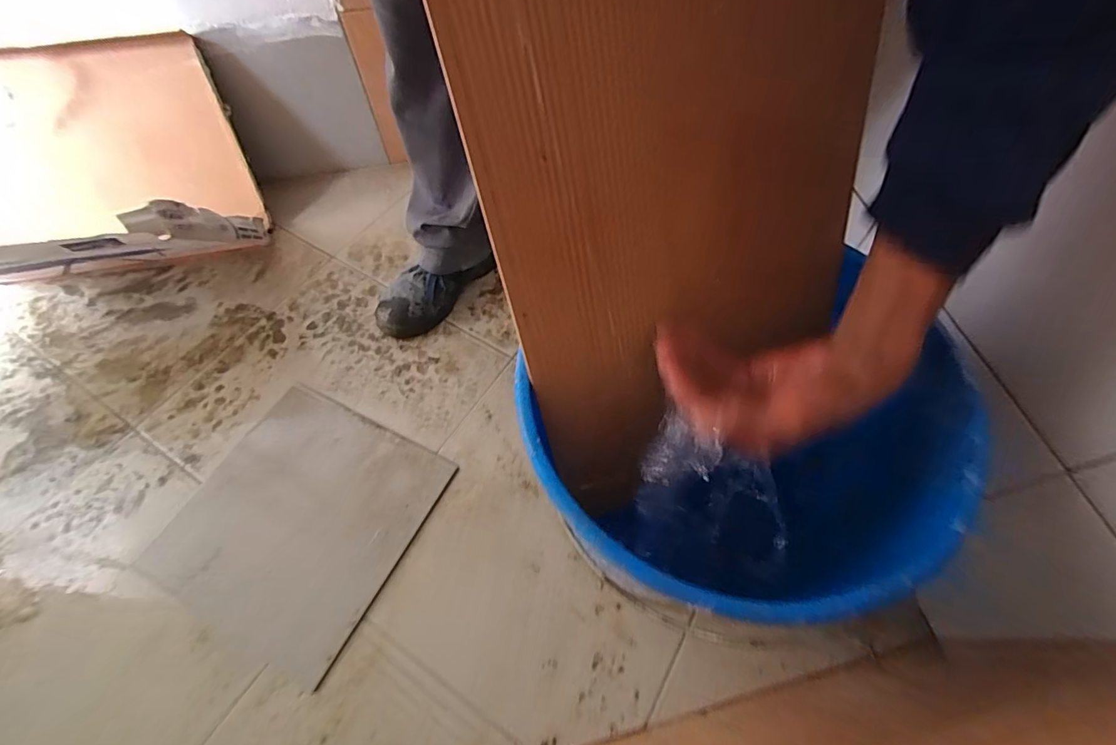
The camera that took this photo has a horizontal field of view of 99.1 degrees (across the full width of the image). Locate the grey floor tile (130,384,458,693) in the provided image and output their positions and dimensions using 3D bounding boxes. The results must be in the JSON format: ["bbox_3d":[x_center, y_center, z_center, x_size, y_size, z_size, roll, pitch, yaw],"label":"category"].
[{"bbox_3d":[-0.340,0.188,0.630,0.296,0.011,0.292,24,62,11],"label":"grey floor tile"}]

